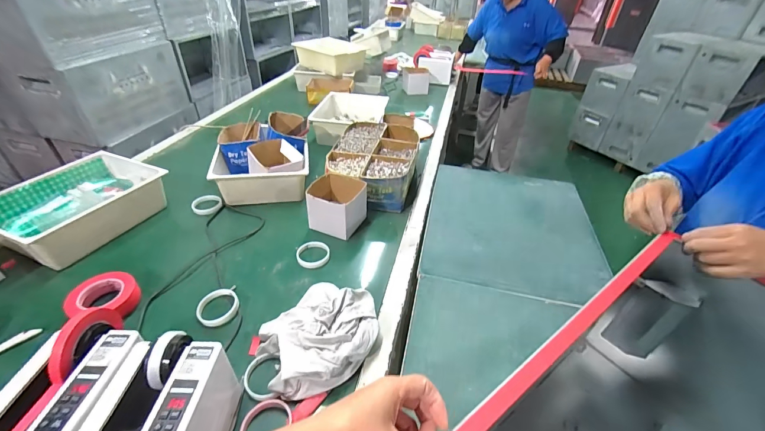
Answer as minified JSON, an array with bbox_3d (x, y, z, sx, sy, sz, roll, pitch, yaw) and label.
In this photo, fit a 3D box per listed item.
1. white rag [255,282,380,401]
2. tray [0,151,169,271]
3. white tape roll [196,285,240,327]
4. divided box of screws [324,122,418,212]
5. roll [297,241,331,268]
[{"bbox_3d":[-0.121,0.226,0.667,0.198,0.080,0.243,25,43,27],"label":"white rag"},{"bbox_3d":[-0.834,-0.029,0.932,0.274,0.122,0.369,17,40,19],"label":"tray"},{"bbox_3d":[-0.359,0.201,0.738,0.086,0.019,0.089,1,38,-1],"label":"white tape roll"},{"bbox_3d":[-0.022,-0.182,1.174,0.274,0.119,0.406,9,38,8],"label":"divided box of screws"},{"bbox_3d":[-0.181,0.099,0.882,0.081,0.014,0.089,1,38,-1],"label":"roll"}]

